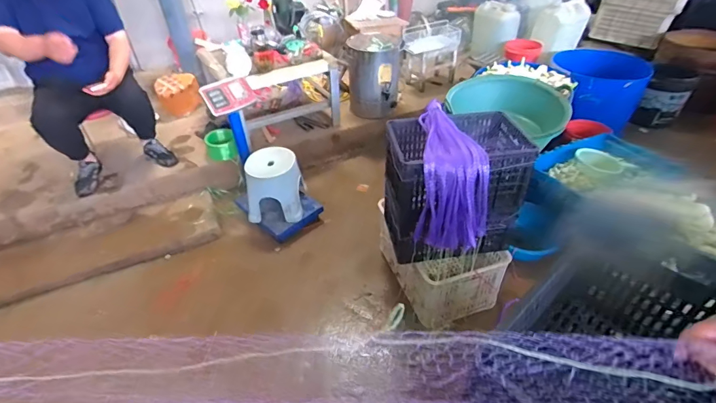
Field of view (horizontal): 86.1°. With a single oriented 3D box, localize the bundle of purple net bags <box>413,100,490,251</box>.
[{"bbox_3d":[0.287,-0.091,1.245,0.216,0.496,0.237,-5,2,0],"label":"bundle of purple net bags"}]

